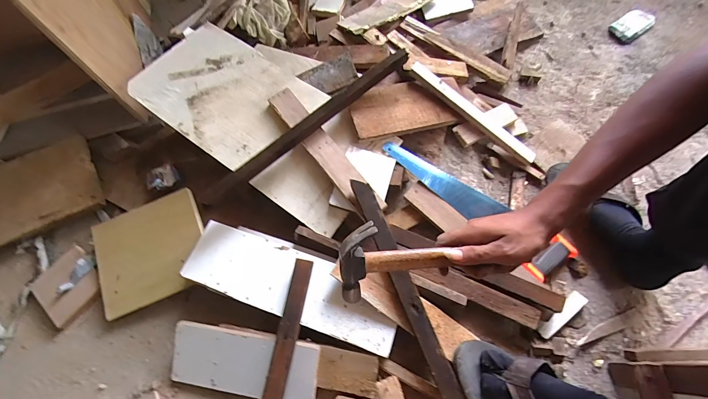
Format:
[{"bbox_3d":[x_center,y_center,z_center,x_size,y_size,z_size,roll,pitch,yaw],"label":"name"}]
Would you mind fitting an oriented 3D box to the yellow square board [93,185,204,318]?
[{"bbox_3d":[-0.408,0.103,0.655,0.225,0.015,0.195,-23,78,-1],"label":"yellow square board"}]

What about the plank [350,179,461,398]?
[{"bbox_3d":[0.112,0.203,0.553,0.040,0.034,0.523,-22,77,-6],"label":"plank"}]

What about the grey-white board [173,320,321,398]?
[{"bbox_3d":[-0.191,0.286,0.573,0.258,0.015,0.106,7,89,7],"label":"grey-white board"}]

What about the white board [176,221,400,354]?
[{"bbox_3d":[-0.115,0.152,0.598,0.399,0.024,0.117,17,68,12],"label":"white board"}]

